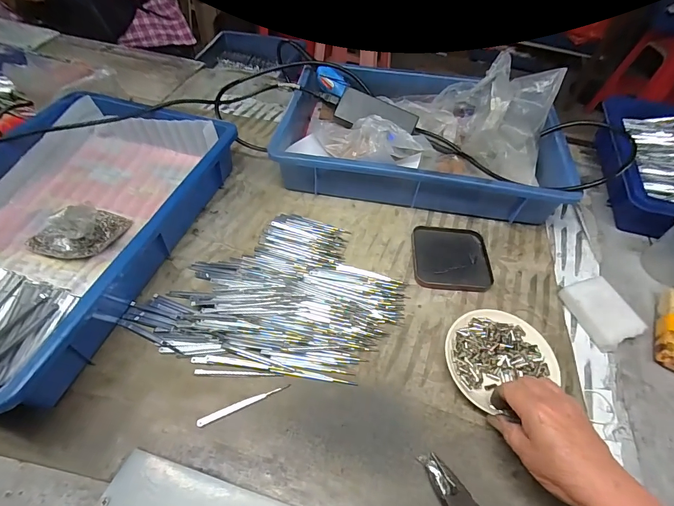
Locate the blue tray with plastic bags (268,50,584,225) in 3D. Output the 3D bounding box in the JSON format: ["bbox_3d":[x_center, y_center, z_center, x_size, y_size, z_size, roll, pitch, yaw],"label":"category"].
[{"bbox_3d":[0.136,-0.211,0.578,0.430,0.145,0.276,8,52,3],"label":"blue tray with plastic bags"}]

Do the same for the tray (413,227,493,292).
[{"bbox_3d":[0.160,0.004,0.502,0.103,0.007,0.109,6,52,1],"label":"tray"}]

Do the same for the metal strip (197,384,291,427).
[{"bbox_3d":[-0.094,0.153,0.364,0.093,0.004,0.008,-18,67,-21],"label":"metal strip"}]

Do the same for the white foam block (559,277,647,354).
[{"bbox_3d":[0.331,0.074,0.445,0.059,0.023,0.083,-13,55,-14],"label":"white foam block"}]

